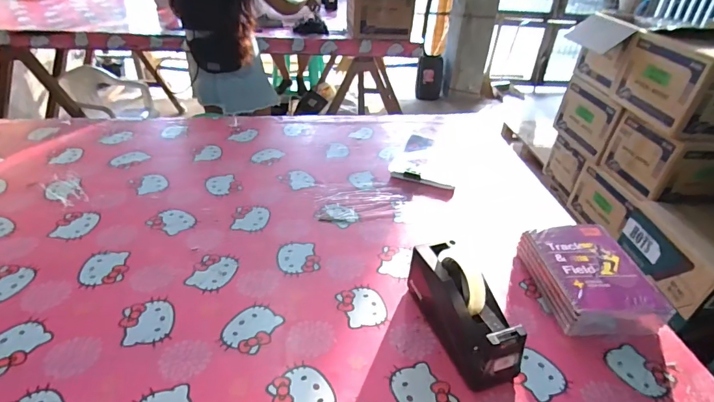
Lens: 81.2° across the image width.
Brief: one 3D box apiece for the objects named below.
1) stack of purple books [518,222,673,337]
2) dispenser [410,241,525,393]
[{"bbox_3d":[0.389,0.127,0.700,0.166,0.065,0.192,-1,36,-7],"label":"stack of purple books"},{"bbox_3d":[0.152,0.149,0.601,0.076,0.118,0.202,-11,38,-20],"label":"dispenser"}]

